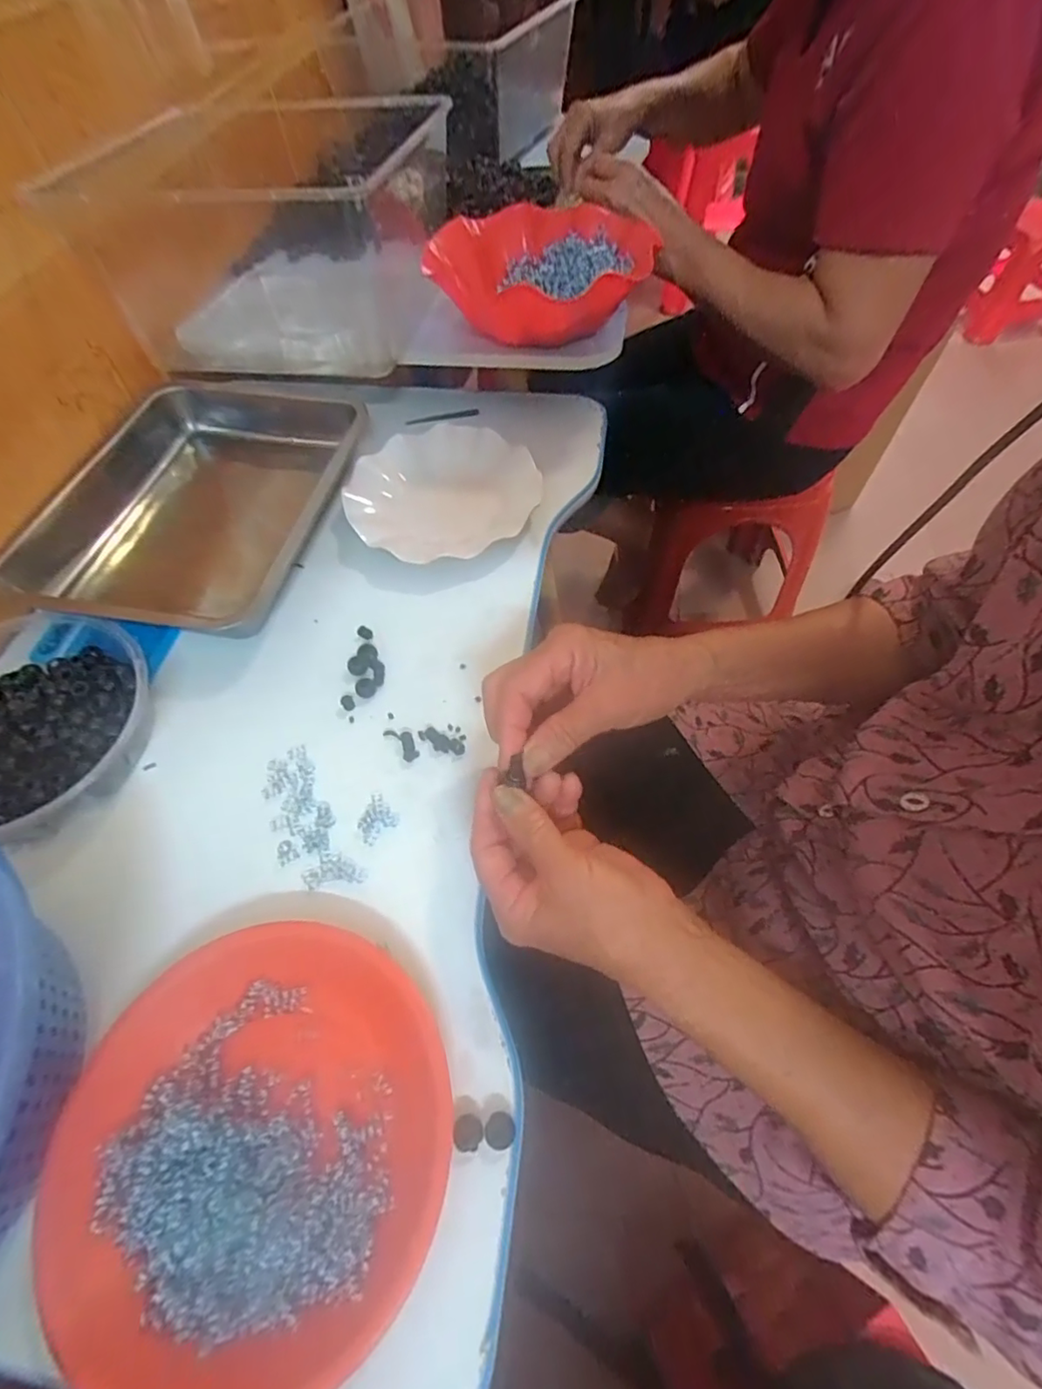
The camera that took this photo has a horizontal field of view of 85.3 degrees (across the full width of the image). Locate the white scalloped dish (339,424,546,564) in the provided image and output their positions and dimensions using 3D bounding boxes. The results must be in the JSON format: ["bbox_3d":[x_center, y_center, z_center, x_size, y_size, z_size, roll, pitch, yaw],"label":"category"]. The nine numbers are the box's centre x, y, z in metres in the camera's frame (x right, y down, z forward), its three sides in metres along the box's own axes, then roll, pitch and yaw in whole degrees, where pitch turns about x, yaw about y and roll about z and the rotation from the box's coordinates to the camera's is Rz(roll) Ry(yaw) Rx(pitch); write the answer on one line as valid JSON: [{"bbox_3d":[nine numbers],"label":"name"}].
[{"bbox_3d":[-0.077,-0.202,0.547,0.177,0.025,0.174,-1,59,2],"label":"white scalloped dish"}]

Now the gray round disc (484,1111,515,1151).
[{"bbox_3d":[-0.011,0.229,0.297,0.016,0.004,0.016,-1,59,2],"label":"gray round disc"}]

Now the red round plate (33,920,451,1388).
[{"bbox_3d":[-0.136,0.225,0.289,0.189,0.026,0.190,-13,59,-5],"label":"red round plate"}]

